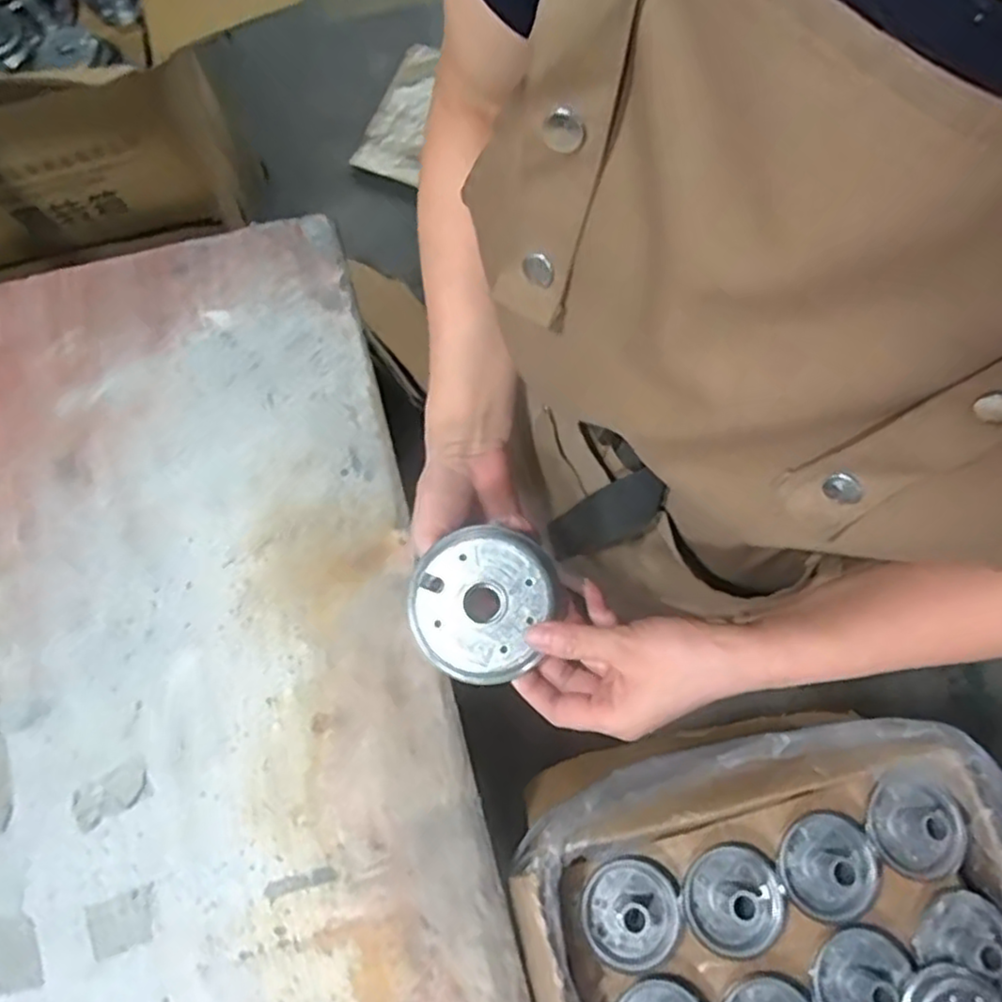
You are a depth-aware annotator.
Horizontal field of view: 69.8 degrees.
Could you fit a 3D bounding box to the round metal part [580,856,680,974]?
[{"bbox_3d":[0.119,0.377,0.657,0.089,0.045,0.086,-3,62,5],"label":"round metal part"}]

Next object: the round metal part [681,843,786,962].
[{"bbox_3d":[0.215,0.367,0.656,0.086,0.049,0.092,0,76,-1],"label":"round metal part"}]

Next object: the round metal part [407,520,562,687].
[{"bbox_3d":[-0.012,0.059,0.423,0.081,0.019,0.088,0,76,2],"label":"round metal part"}]

